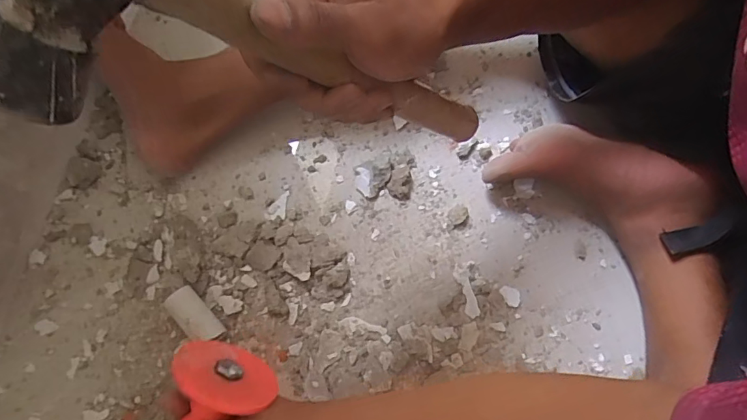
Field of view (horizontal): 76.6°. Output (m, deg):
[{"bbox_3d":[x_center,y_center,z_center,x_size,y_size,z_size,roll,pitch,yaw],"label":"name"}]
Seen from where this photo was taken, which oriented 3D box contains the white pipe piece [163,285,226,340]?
[{"bbox_3d":[-0.180,0.108,0.478,0.063,0.033,0.028,44,79,12],"label":"white pipe piece"}]

